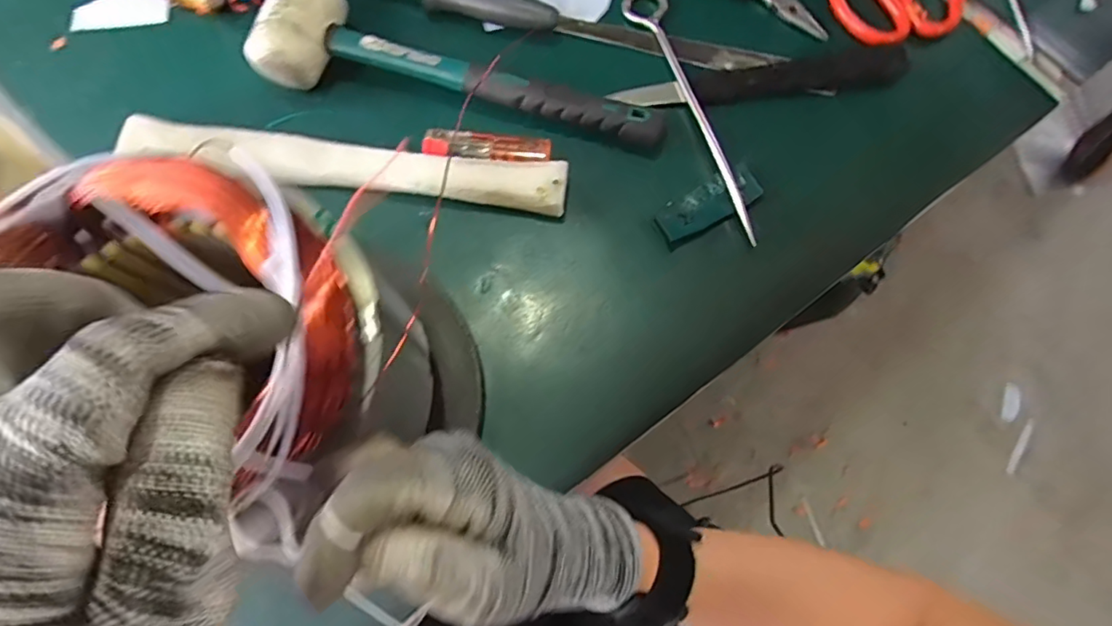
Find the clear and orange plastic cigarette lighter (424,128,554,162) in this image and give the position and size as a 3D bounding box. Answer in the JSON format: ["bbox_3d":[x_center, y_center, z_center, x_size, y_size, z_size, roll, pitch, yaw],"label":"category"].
[{"bbox_3d":[-0.047,-0.116,0.398,0.086,0.014,0.020,1,74,0],"label":"clear and orange plastic cigarette lighter"}]

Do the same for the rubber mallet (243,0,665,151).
[{"bbox_3d":[-0.064,-0.164,0.391,0.279,0.043,0.069,15,75,4],"label":"rubber mallet"}]

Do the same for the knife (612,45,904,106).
[{"bbox_3d":[0.150,-0.170,0.414,0.209,0.017,0.034,-7,74,-2],"label":"knife"}]

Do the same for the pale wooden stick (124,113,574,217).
[{"bbox_3d":[-0.140,-0.098,0.386,0.293,0.021,0.033,6,74,1],"label":"pale wooden stick"}]

